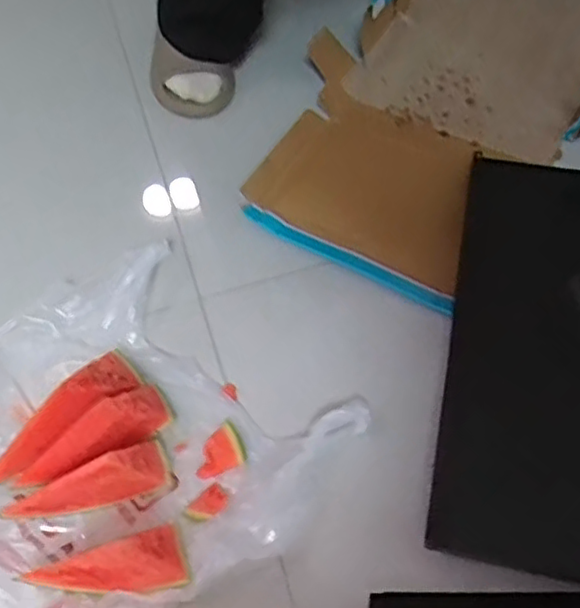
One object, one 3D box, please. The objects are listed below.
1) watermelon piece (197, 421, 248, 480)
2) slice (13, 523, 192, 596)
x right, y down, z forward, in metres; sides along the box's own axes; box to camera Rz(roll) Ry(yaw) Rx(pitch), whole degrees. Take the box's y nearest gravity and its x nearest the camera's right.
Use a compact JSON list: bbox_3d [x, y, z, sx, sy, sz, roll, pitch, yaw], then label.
[{"bbox_3d":[-0.066,0.135,0.601,0.048,0.009,0.042,-24,58,-12],"label":"watermelon piece"},{"bbox_3d":[-0.149,0.213,0.515,0.126,0.061,0.049,-17,57,-8],"label":"slice"}]

